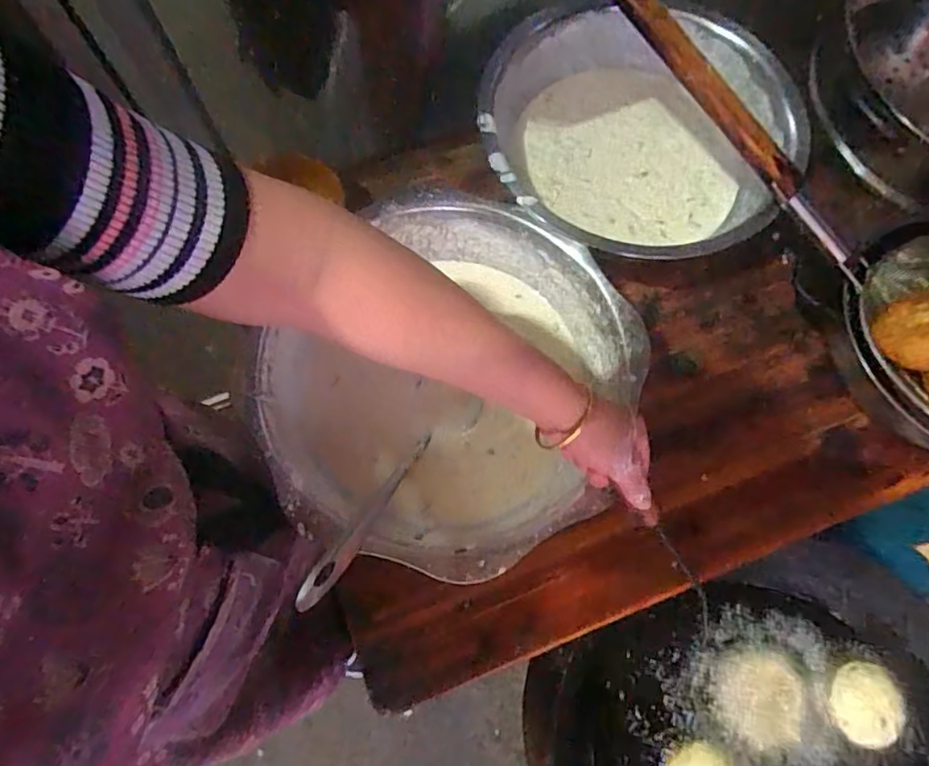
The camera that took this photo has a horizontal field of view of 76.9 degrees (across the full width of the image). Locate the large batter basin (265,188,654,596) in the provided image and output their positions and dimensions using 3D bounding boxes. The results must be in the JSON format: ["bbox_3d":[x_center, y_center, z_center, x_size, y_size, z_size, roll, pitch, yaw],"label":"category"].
[{"bbox_3d":[-0.011,0.006,0.557,0.339,0.103,0.315,0,72,-1],"label":"large batter basin"}]

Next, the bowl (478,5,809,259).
[{"bbox_3d":[0.183,-0.258,0.649,0.324,0.100,0.303,0,72,-1],"label":"bowl"}]

